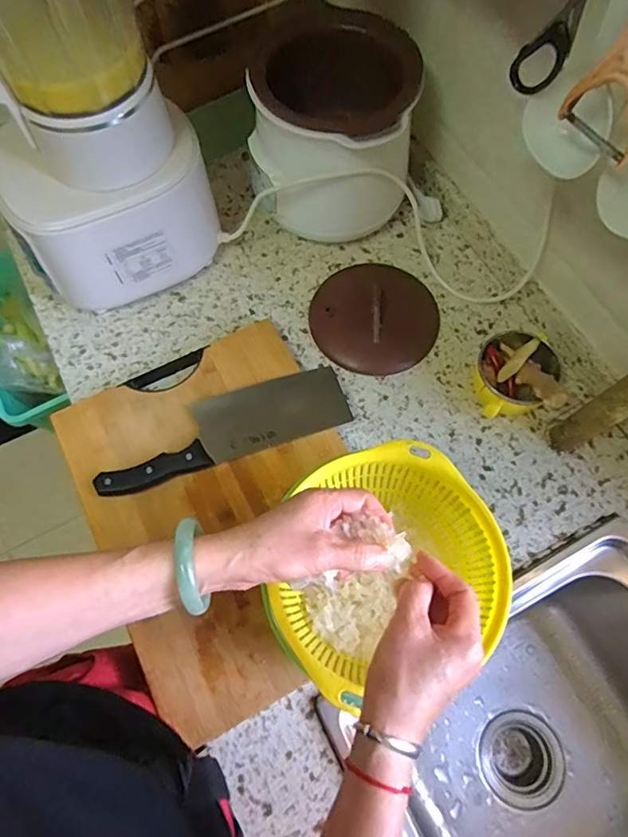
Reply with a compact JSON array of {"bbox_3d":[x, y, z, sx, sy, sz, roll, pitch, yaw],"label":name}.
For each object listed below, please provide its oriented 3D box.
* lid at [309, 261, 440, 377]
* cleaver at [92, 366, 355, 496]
[{"bbox_3d":[0.082,-0.141,0.671,0.165,0.042,0.162,0,68,0],"label":"lid"},{"bbox_3d":[-0.103,0.010,0.601,0.291,0.016,0.086,-17,65,-11],"label":"cleaver"}]

